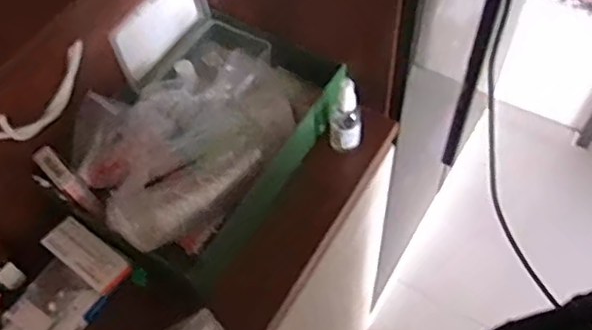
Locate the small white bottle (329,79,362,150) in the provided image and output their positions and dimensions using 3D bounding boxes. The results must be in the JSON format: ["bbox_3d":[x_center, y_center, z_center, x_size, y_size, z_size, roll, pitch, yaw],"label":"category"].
[{"bbox_3d":[0.063,-0.063,0.784,0.039,0.118,0.039,0,58,4],"label":"small white bottle"}]

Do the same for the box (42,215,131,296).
[{"bbox_3d":[-0.245,0.106,0.723,0.115,0.014,0.047,33,65,21],"label":"box"}]

